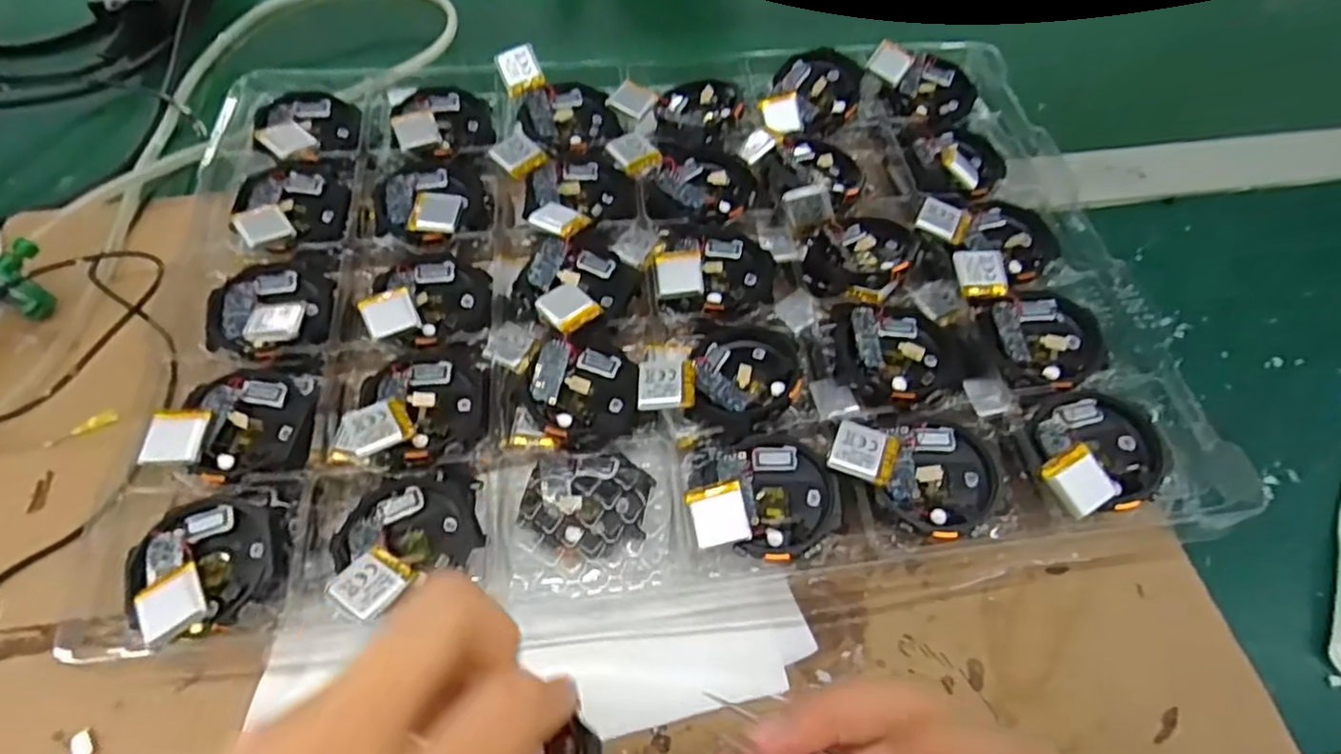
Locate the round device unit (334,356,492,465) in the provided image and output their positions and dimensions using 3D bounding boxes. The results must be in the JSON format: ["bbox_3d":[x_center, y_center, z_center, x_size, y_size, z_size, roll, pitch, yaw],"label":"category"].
[{"bbox_3d":[-0.104,0.011,0.281,0.052,0.015,0.050,0,61,-1],"label":"round device unit"}]

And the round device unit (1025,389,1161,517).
[{"bbox_3d":[0.165,0.030,0.264,0.046,0.014,0.056,40,67,19],"label":"round device unit"}]

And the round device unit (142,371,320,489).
[{"bbox_3d":[-0.178,0.019,0.280,0.056,0.012,0.050,15,55,-13],"label":"round device unit"}]

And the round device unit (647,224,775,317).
[{"bbox_3d":[0.020,-0.053,0.323,0.059,0.011,0.051,9,61,5],"label":"round device unit"}]

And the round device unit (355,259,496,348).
[{"bbox_3d":[-0.112,-0.037,0.311,0.054,0.017,0.047,-24,64,-14],"label":"round device unit"}]

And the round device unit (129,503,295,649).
[{"bbox_3d":[-0.166,0.068,0.246,0.050,0.014,0.046,3,46,-4],"label":"round device unit"}]

